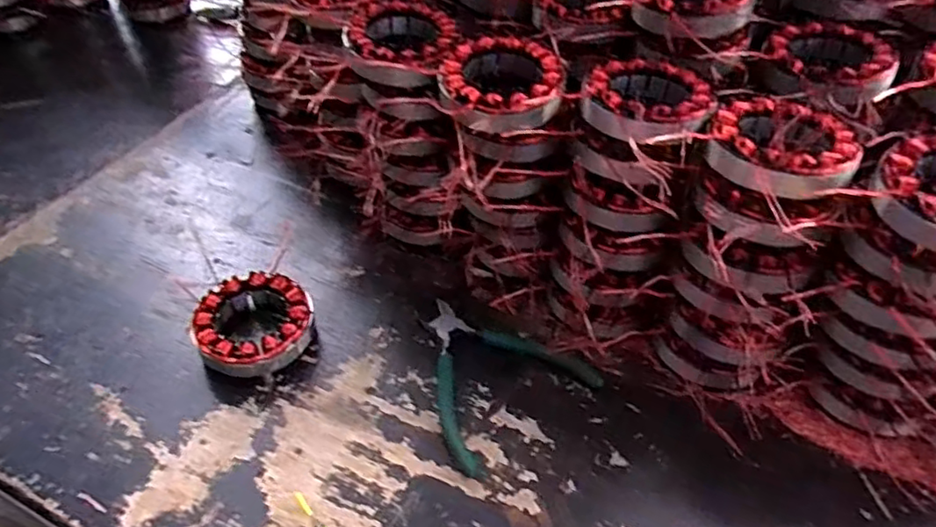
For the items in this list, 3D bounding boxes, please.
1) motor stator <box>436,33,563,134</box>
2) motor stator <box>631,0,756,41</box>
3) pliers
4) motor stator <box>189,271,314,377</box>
[{"bbox_3d":[0.021,-0.127,0.435,0.084,0.027,0.089,0,46,0],"label":"motor stator"},{"bbox_3d":[0.170,-0.196,0.465,0.082,0.035,0.087,15,48,13],"label":"motor stator"},{"bbox_3d":[0.014,0.076,0.471,0.126,0.009,0.135,-27,53,-23],"label":"pliers"},{"bbox_3d":[-0.165,0.047,0.478,0.086,0.033,0.082,-11,48,-10],"label":"motor stator"}]

